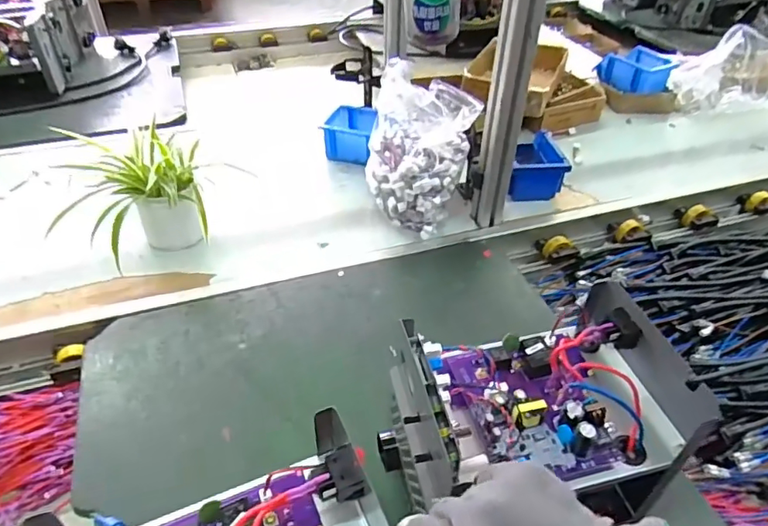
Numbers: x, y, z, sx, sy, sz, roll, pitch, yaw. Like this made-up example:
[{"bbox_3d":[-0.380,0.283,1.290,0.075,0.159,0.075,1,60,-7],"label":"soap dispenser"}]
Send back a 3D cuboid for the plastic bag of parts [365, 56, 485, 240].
[{"bbox_3d":[0.045,-0.170,0.853,0.163,0.210,0.139,25,46,26],"label":"plastic bag of parts"}]

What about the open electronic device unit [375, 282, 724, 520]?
[{"bbox_3d":[0.120,0.112,0.439,0.231,0.075,0.155,-11,47,-12],"label":"open electronic device unit"}]

